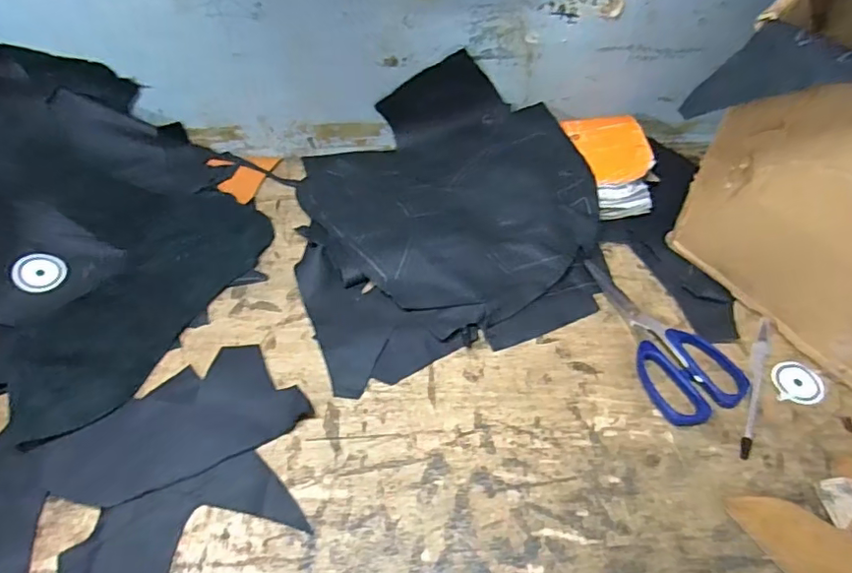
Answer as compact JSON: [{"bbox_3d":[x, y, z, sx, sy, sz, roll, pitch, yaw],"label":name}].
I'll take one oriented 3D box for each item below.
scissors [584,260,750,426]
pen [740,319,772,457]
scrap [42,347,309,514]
[{"bbox_3d":[0.212,0.040,0.500,0.084,0.010,0.173,-11,51,-10],"label":"scissors"},{"bbox_3d":[0.277,0.080,0.465,0.013,0.010,0.142,23,54,17],"label":"pen"},{"bbox_3d":[-0.196,0.109,0.440,0.184,0.006,0.094,-24,55,-19],"label":"scrap"}]

